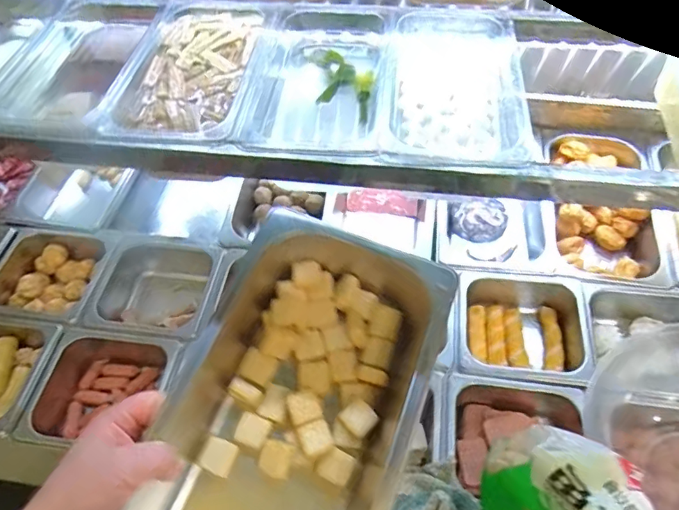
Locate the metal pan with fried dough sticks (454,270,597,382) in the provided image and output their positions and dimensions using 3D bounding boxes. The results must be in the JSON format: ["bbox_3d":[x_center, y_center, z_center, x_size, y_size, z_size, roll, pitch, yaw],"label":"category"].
[{"bbox_3d":[0.255,0.108,0.719,0.179,0.068,0.174,7,56,8],"label":"metal pan with fried dough sticks"}]

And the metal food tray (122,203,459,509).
[{"bbox_3d":[-0.035,0.128,0.398,0.175,0.095,0.321,21,64,5],"label":"metal food tray"}]

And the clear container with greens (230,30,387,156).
[{"bbox_3d":[-0.027,-0.225,0.695,0.181,0.091,0.344,2,55,4],"label":"clear container with greens"}]

